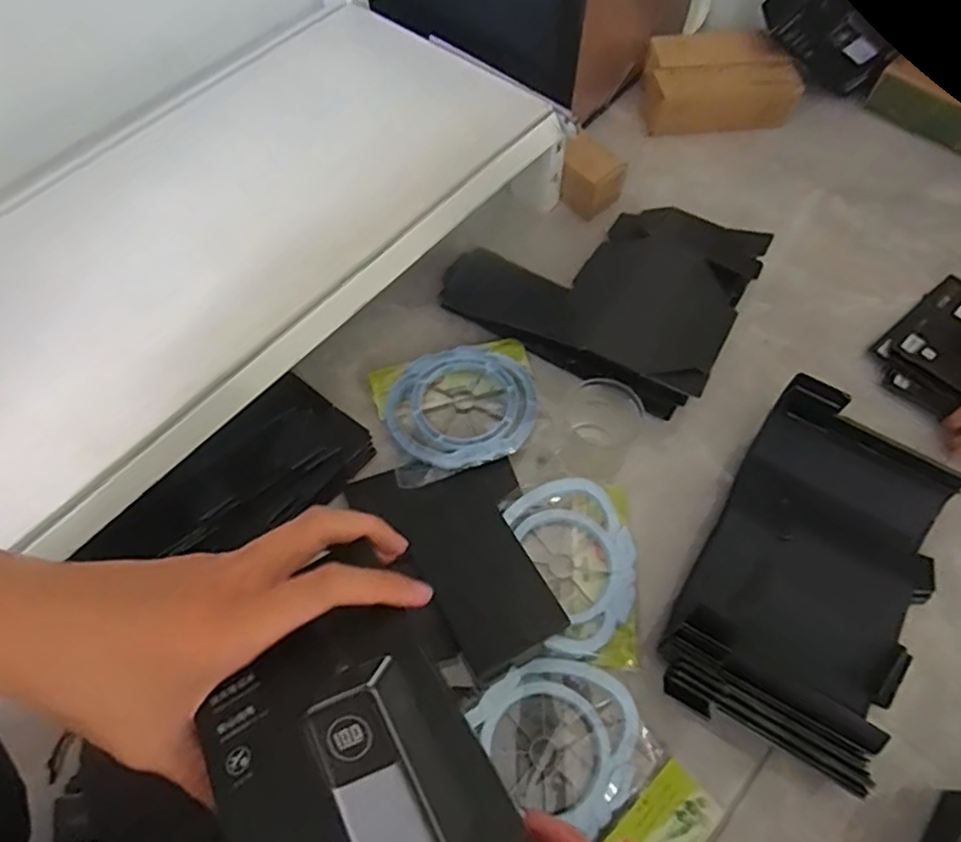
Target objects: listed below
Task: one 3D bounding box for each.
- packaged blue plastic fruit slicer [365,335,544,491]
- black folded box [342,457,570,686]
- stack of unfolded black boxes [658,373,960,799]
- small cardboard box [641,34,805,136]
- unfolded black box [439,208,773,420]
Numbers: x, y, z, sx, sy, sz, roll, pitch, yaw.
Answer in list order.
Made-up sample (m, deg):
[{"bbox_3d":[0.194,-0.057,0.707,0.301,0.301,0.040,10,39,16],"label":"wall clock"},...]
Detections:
[{"bbox_3d":[-0.019,-0.015,0.729,0.183,0.031,0.159,-16,64,-9],"label":"packaged blue plastic fruit slicer"},{"bbox_3d":[-0.010,0.110,0.643,0.140,0.029,0.240,-34,68,-17],"label":"black folded box"},{"bbox_3d":[0.311,0.146,0.618,0.201,0.106,0.327,31,66,14],"label":"stack of unfolded black boxes"},{"bbox_3d":[0.345,-0.497,0.973,0.218,0.087,0.123,-5,63,-4],"label":"small cardboard box"},{"bbox_3d":[0.147,-0.175,0.797,0.323,0.056,0.275,29,66,13],"label":"unfolded black box"}]

